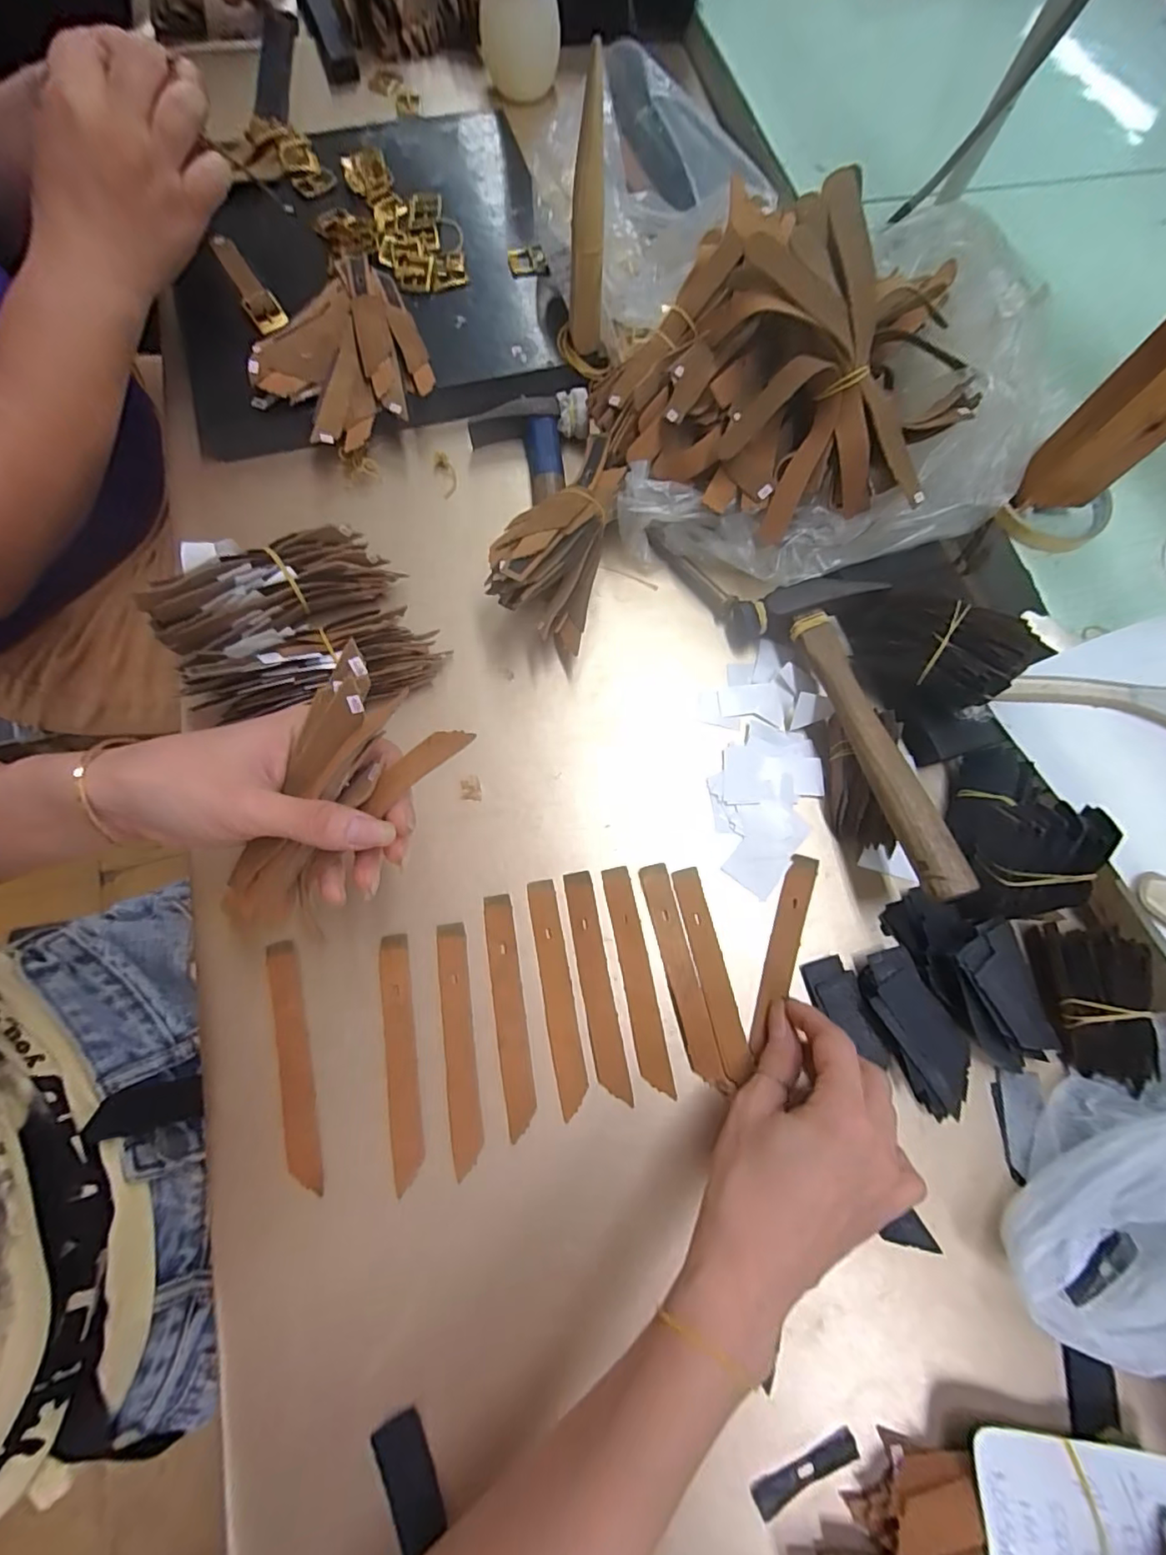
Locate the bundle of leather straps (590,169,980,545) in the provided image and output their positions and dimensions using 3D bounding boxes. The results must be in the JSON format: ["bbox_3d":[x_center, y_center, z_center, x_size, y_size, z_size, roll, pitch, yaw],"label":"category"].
[{"bbox_3d":[0.130,-0.261,0.356,0.216,0.110,0.173,31,75,7],"label":"bundle of leather straps"}]

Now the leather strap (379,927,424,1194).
[{"bbox_3d":[-0.100,0.151,0.308,0.017,0.004,0.124,-9,75,-5],"label":"leather strap"}]

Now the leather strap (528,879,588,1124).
[{"bbox_3d":[-0.014,0.122,0.320,0.016,0.004,0.123,-10,75,-5],"label":"leather strap"}]

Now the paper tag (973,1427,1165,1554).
[{"bbox_3d":[0.229,0.331,0.249,0.100,0.010,0.050,4,52,3],"label":"paper tag"}]

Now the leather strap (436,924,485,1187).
[{"bbox_3d":[-0.068,0.146,0.311,0.017,0.004,0.124,-8,74,-4],"label":"leather strap"}]

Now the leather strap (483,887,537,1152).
[{"bbox_3d":[-0.042,0.130,0.316,0.018,0.004,0.124,-8,74,-4],"label":"leather strap"}]

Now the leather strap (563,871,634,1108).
[{"bbox_3d":[0.008,0.117,0.322,0.017,0.004,0.124,-9,75,-5],"label":"leather strap"}]

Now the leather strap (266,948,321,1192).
[{"bbox_3d":[-0.158,0.154,0.307,0.017,0.007,0.124,-14,75,-6],"label":"leather strap"}]

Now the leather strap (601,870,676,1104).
[{"bbox_3d":[0.031,0.115,0.325,0.017,0.004,0.124,-10,75,-5],"label":"leather strap"}]

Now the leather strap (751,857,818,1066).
[{"bbox_3d":[0.118,0.102,0.331,0.017,0.006,0.117,21,73,4],"label":"leather strap"}]

